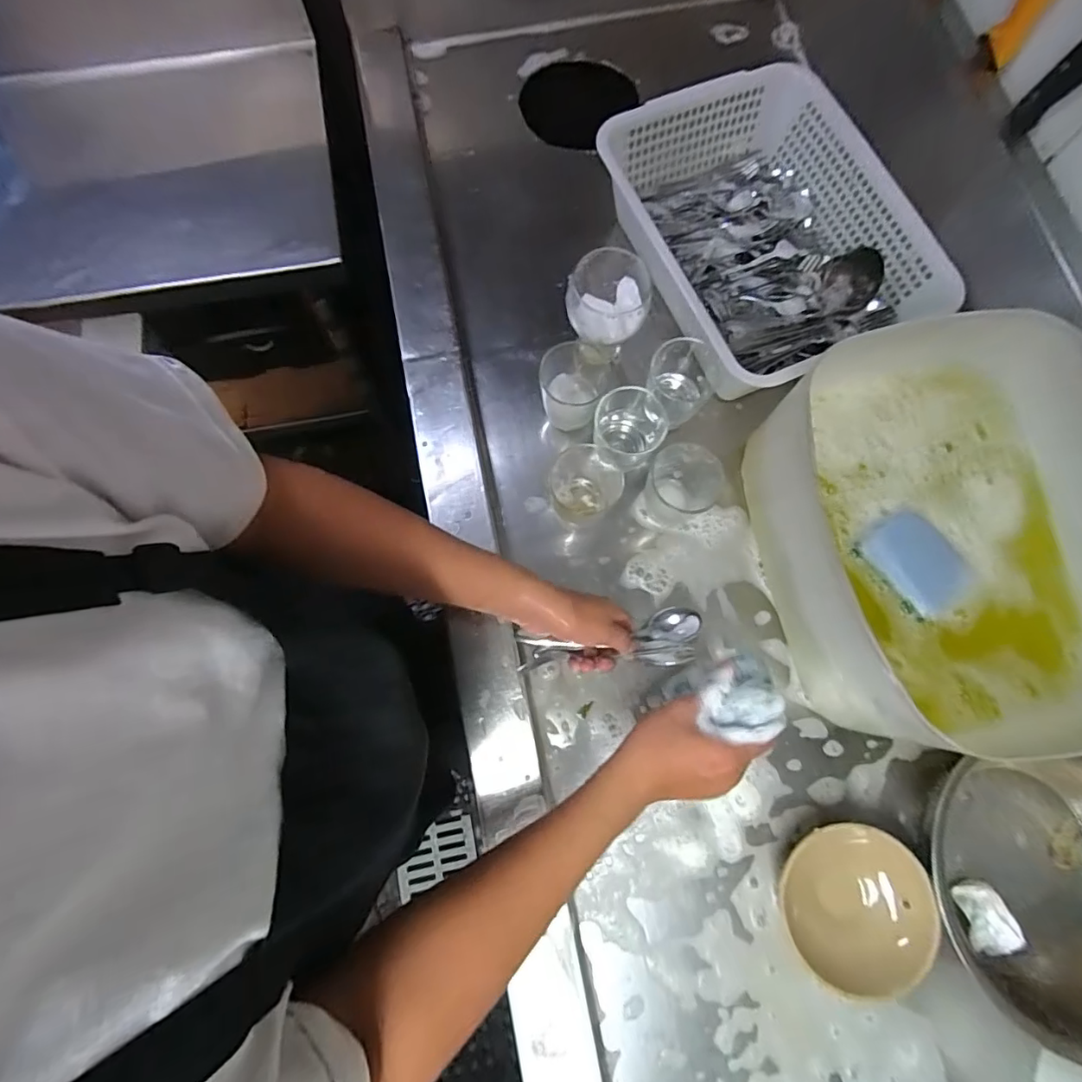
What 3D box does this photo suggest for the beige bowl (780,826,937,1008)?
[{"bbox_3d":[0.300,0.345,0.507,0.120,0.063,0.137,-12,77,-3],"label":"beige bowl"}]

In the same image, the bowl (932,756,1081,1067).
[{"bbox_3d":[0.495,0.328,0.492,0.225,0.107,0.218,0,76,0],"label":"bowl"}]

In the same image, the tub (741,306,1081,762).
[{"bbox_3d":[0.421,-0.010,0.535,0.329,0.181,0.351,-10,77,-3],"label":"tub"}]

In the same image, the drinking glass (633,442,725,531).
[{"bbox_3d":[0.155,-0.058,0.597,0.077,0.082,0.084,0,76,0],"label":"drinking glass"}]

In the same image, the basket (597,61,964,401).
[{"bbox_3d":[0.264,-0.366,0.637,0.293,0.102,0.355,-24,78,-6],"label":"basket"}]

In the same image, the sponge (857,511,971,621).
[{"bbox_3d":[0.364,0.022,0.517,0.064,0.023,0.096,-37,79,-9],"label":"sponge"}]

